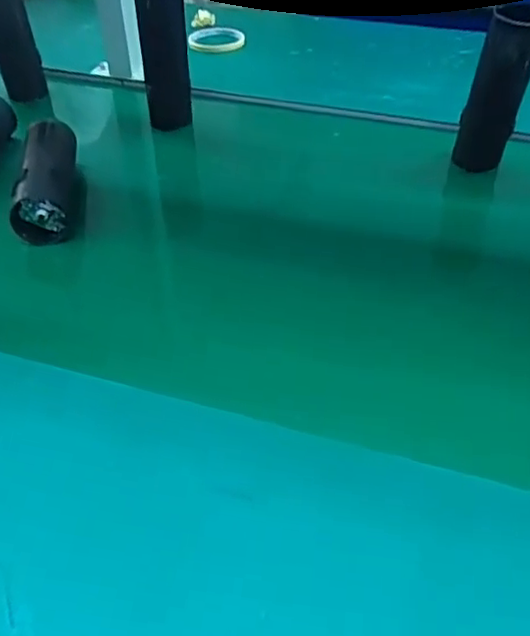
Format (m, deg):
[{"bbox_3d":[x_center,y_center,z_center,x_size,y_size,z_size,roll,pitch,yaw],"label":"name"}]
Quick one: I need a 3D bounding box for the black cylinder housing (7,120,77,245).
[{"bbox_3d":[-0.221,-0.147,0.632,0.046,0.059,0.158,-4,45,-6],"label":"black cylinder housing"}]

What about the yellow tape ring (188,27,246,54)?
[{"bbox_3d":[-0.075,-0.432,0.947,0.085,0.013,0.082,1,44,-1],"label":"yellow tape ring"}]

